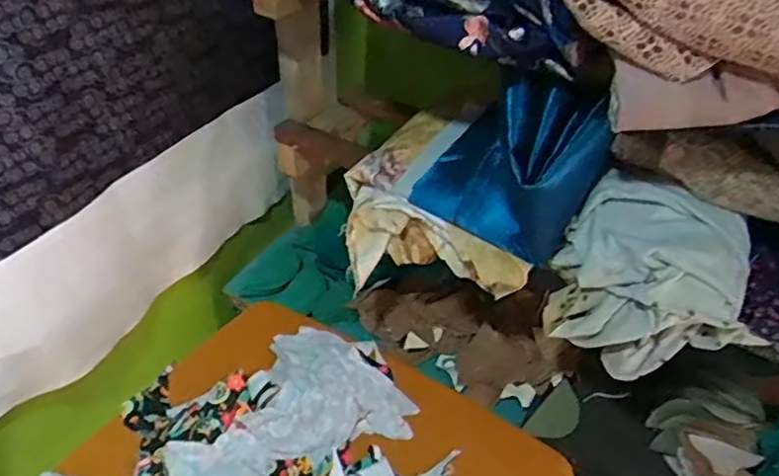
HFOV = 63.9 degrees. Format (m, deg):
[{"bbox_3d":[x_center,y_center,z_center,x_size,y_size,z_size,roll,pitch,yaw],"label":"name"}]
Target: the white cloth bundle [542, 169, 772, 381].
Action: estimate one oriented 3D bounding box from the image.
[{"bbox_3d":[0.286,0.047,0.681,0.197,0.163,0.122,22,44,19],"label":"white cloth bundle"}]

